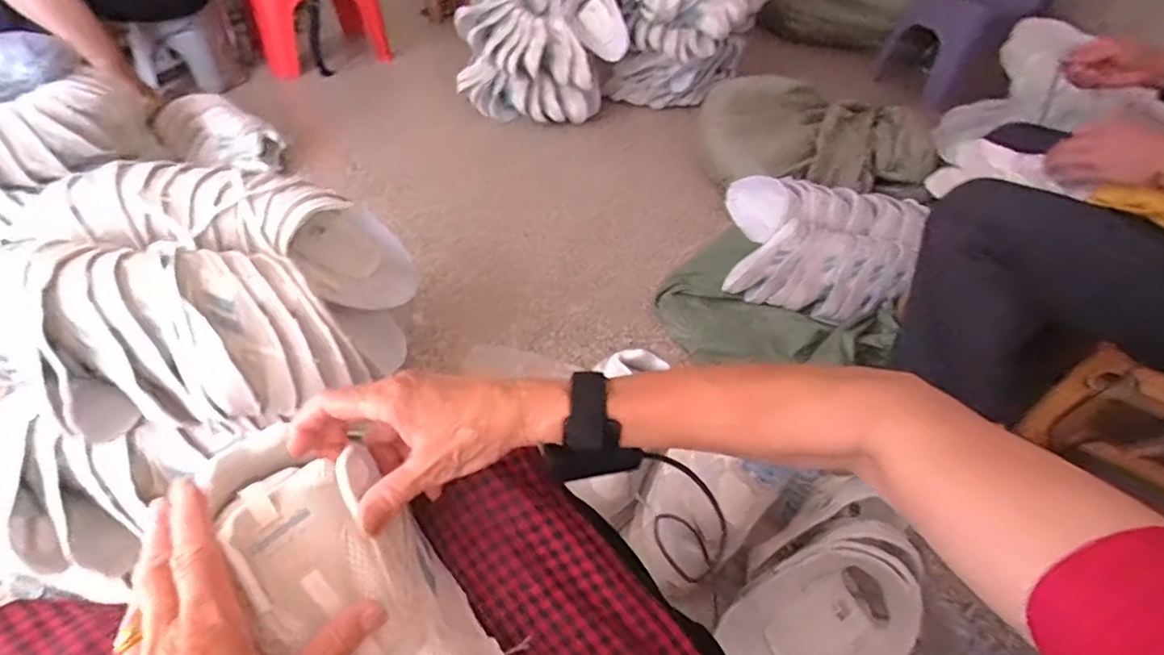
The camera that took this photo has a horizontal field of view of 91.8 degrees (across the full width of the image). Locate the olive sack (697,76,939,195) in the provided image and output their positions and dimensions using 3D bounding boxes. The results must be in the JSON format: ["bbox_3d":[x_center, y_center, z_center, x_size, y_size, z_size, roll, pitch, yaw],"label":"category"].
[{"bbox_3d":[0.609,-0.508,1.494,0.582,0.228,0.145,8,45,3],"label":"olive sack"}]

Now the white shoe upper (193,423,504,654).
[{"bbox_3d":[-0.128,0.180,0.324,0.126,0.066,0.255,-30,85,-30],"label":"white shoe upper"}]

